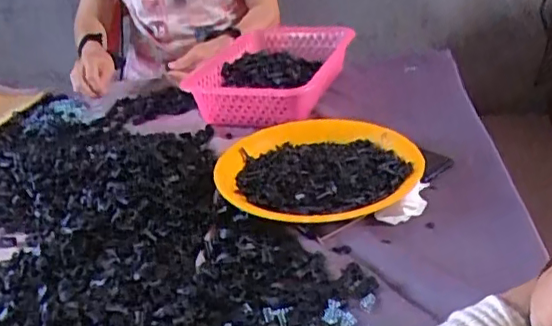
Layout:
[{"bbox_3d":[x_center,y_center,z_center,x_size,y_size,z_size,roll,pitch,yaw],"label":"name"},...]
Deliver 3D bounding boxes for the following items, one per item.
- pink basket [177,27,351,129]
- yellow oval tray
[{"bbox_3d":[-0.008,-0.157,0.949,0.215,0.058,0.311,5,31,21],"label":"pink basket"},{"bbox_3d":[0.048,0.007,0.689,0.226,0.030,0.226,19,37,39],"label":"yellow oval tray"}]

